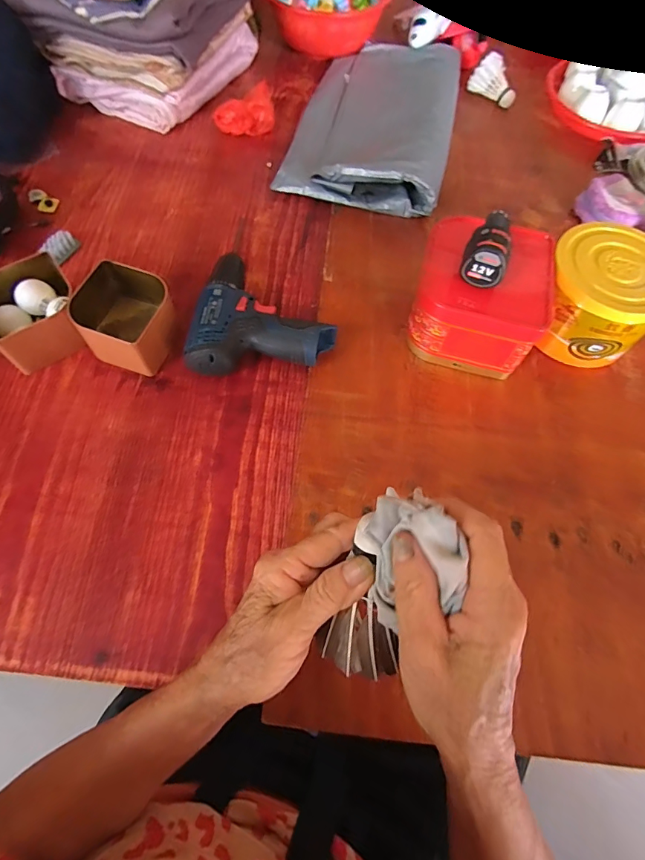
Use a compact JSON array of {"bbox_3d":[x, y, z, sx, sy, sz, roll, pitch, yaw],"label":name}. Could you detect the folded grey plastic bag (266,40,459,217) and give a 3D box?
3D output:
[{"bbox_3d":[0.090,-0.522,0.704,0.236,0.061,0.417,12,64,4],"label":"folded grey plastic bag"}]

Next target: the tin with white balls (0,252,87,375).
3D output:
[{"bbox_3d":[-0.329,-0.131,0.492,0.099,0.065,0.097,-33,69,-16],"label":"tin with white balls"}]

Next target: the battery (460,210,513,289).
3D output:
[{"bbox_3d":[0.170,-0.192,0.441,0.041,0.037,0.085,16,64,6],"label":"battery"}]

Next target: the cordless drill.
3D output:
[{"bbox_3d":[-0.063,-0.133,0.513,0.159,0.052,0.165,8,64,2],"label":"cordless drill"}]

